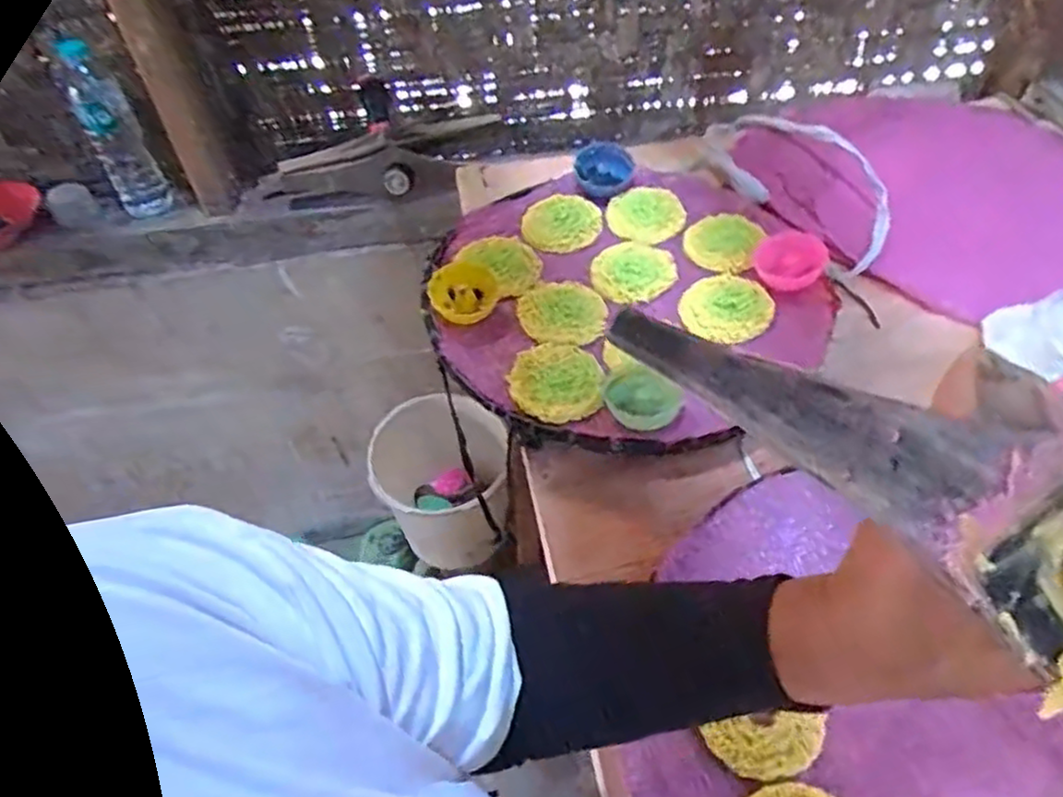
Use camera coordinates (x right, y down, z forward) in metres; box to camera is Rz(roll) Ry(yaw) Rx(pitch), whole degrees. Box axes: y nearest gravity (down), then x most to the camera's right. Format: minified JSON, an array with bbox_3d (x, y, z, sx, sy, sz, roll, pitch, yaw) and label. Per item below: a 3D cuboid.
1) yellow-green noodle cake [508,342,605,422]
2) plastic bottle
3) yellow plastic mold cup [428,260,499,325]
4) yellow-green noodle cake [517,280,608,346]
[{"bbox_3d":[0.018,-0.015,0.582,0.071,0.016,0.077,-2,49,2],"label":"yellow-green noodle cake"},{"bbox_3d":[-0.605,-0.380,1.039,0.074,0.221,0.075,-26,52,-18],"label":"plastic bottle"},{"bbox_3d":[-0.059,-0.098,0.648,0.059,0.014,0.061,4,75,-14],"label":"yellow plastic mold cup"},{"bbox_3d":[0.028,-0.079,0.640,0.076,0.004,0.083,1,49,4],"label":"yellow-green noodle cake"}]

